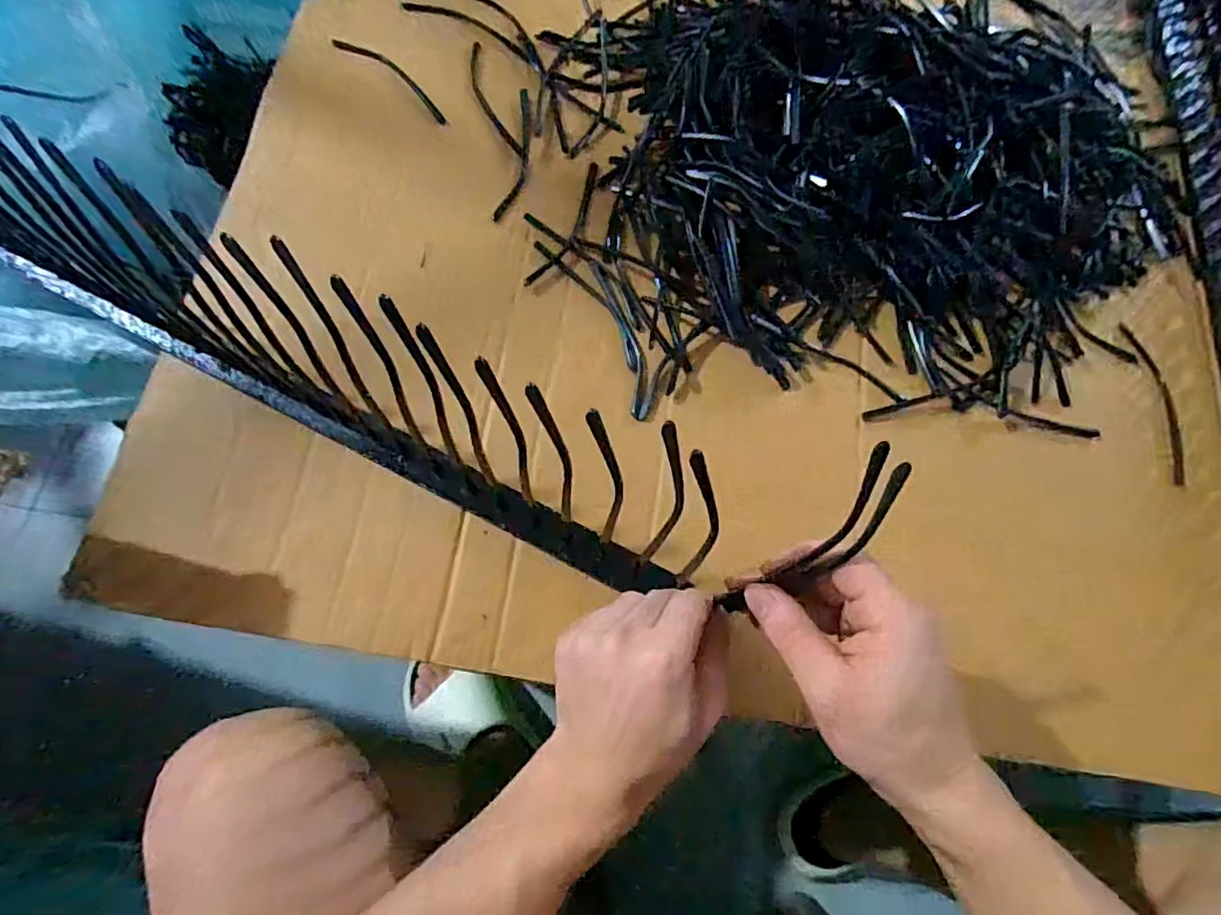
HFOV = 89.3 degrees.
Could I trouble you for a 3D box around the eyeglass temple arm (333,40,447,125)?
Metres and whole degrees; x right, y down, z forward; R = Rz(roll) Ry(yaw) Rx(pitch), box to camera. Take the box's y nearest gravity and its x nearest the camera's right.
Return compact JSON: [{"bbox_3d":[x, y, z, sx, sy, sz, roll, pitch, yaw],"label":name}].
[{"bbox_3d":[-0.176,-0.312,0.504,0.117,0.008,0.019,36,76,9],"label":"eyeglass temple arm"}]

